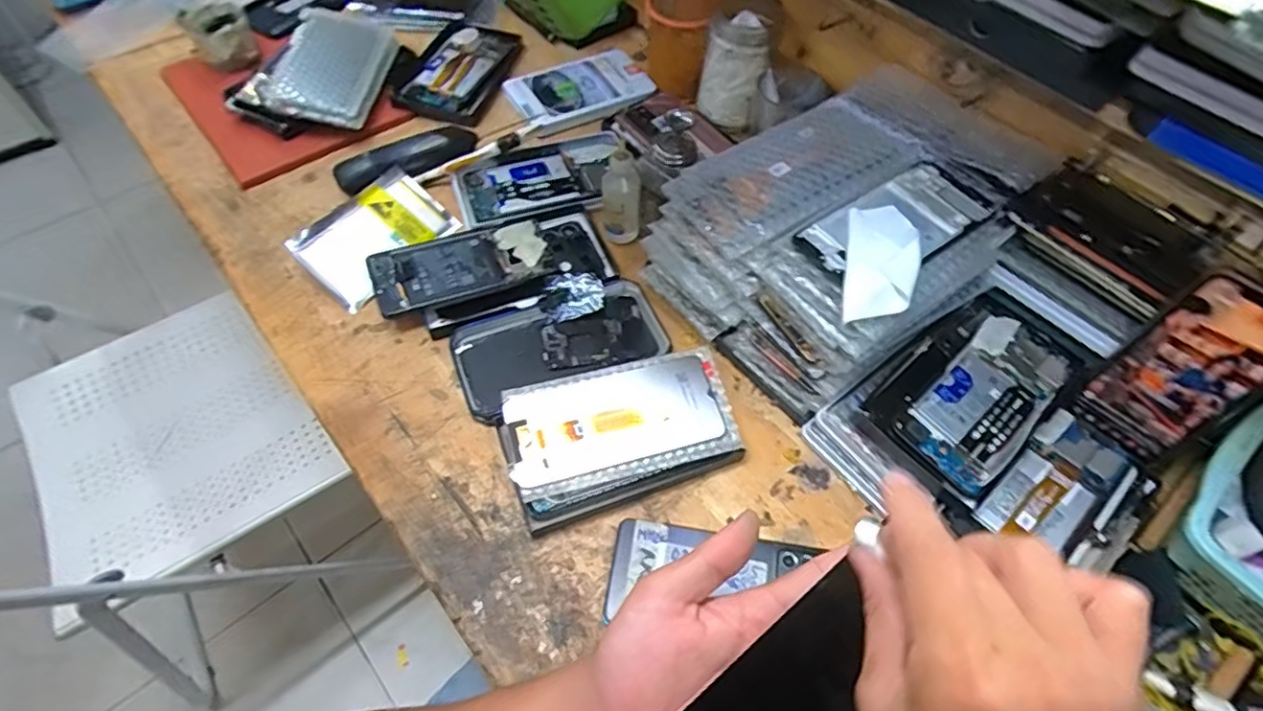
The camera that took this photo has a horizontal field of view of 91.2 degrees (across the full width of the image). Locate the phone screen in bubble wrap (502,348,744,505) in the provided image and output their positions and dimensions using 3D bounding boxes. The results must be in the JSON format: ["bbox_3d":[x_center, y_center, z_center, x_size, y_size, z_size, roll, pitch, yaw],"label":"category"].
[{"bbox_3d":[-0.008,0.049,0.475,0.172,0.010,0.091,-13,66,-10],"label":"phone screen in bubble wrap"}]

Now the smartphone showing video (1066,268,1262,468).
[{"bbox_3d":[0.388,0.013,0.433,0.073,0.143,0.012,42,49,22],"label":"smartphone showing video"}]

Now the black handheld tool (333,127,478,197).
[{"bbox_3d":[-0.228,-0.201,0.630,0.140,0.033,0.040,-26,62,-18],"label":"black handheld tool"}]

